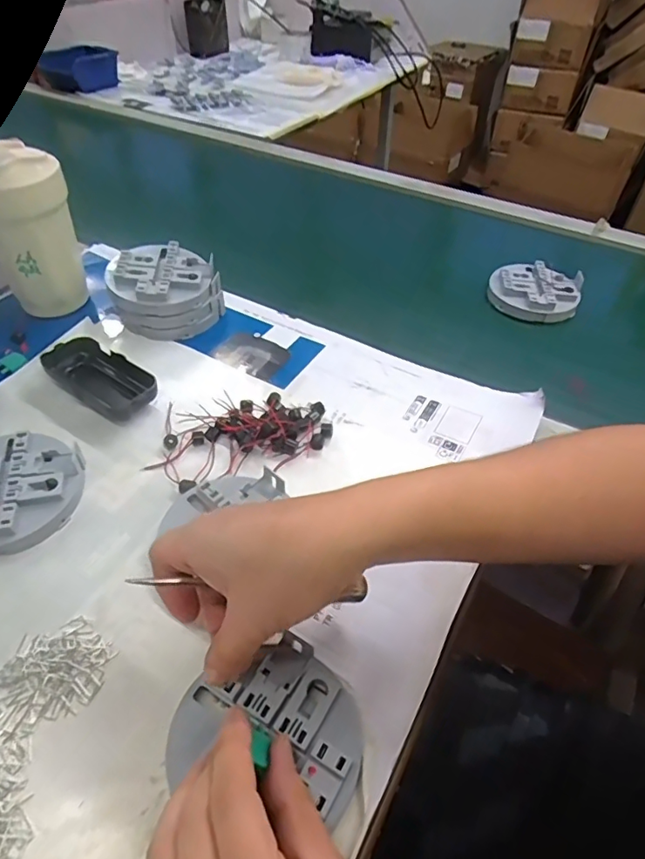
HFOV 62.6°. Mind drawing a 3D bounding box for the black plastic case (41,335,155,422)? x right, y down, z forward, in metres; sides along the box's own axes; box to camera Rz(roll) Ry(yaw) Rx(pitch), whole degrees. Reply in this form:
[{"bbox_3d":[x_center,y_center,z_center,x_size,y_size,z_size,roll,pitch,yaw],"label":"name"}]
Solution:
[{"bbox_3d":[-0.198,-0.046,0.482,0.111,0.030,0.050,28,52,22],"label":"black plastic case"}]

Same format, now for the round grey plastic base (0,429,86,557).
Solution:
[{"bbox_3d":[-0.234,0.045,0.399,0.094,0.025,0.104,2,47,-1],"label":"round grey plastic base"}]

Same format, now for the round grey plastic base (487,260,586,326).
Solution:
[{"bbox_3d":[0.246,-0.161,0.619,0.100,0.027,0.085,18,49,14],"label":"round grey plastic base"}]

